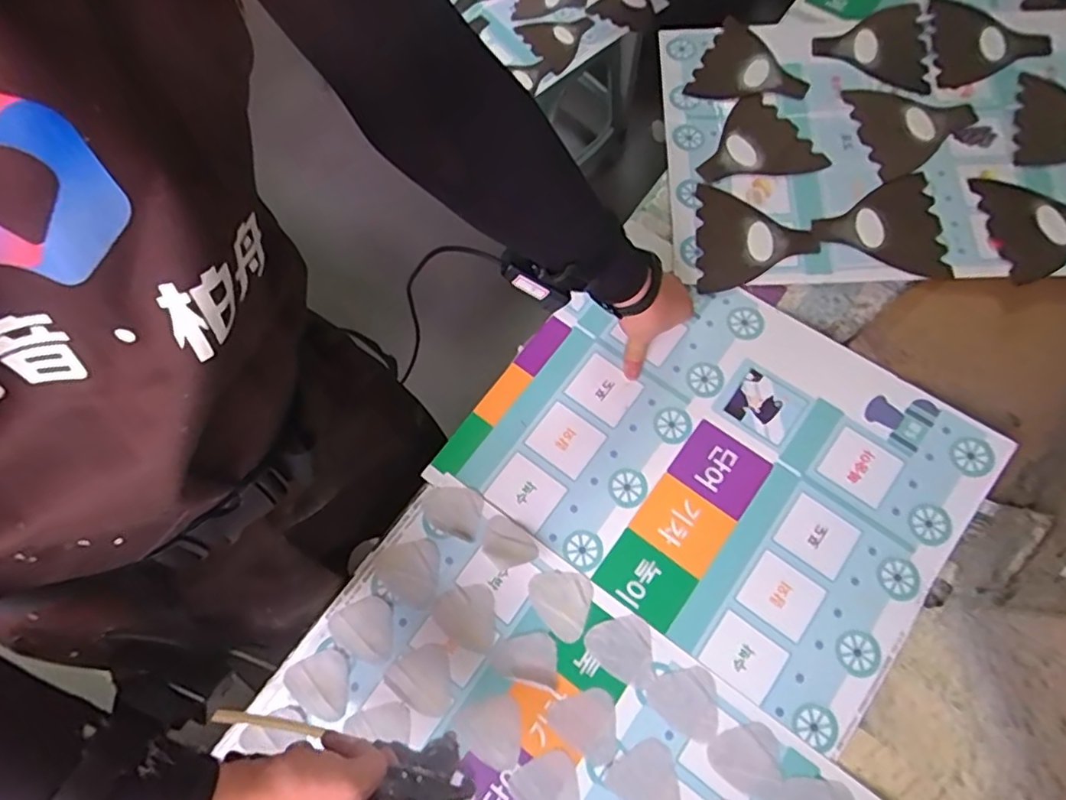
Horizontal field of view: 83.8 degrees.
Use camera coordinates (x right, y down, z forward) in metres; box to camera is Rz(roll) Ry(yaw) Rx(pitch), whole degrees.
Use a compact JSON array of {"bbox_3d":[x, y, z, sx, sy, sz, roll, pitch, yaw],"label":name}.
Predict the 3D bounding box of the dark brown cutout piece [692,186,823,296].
[{"bbox_3d":[0.251,-0.181,0.676,0.128,0.010,0.137,5,69,3],"label":"dark brown cutout piece"}]

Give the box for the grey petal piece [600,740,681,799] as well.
[{"bbox_3d":[0.100,0.328,0.509,0.061,0.004,0.057,43,78,14],"label":"grey petal piece"}]

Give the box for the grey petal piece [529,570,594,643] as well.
[{"bbox_3d":[0.024,0.192,0.558,0.058,0.004,0.058,9,72,5],"label":"grey petal piece"}]

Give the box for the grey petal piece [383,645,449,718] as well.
[{"bbox_3d":[-0.100,0.255,0.547,0.063,0.004,0.053,33,76,12],"label":"grey petal piece"}]

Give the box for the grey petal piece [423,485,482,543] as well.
[{"bbox_3d":[-0.081,0.111,0.594,0.058,0.004,0.051,9,72,5],"label":"grey petal piece"}]

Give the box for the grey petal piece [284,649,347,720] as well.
[{"bbox_3d":[-0.197,0.263,0.543,0.053,0.007,0.056,-15,72,-3],"label":"grey petal piece"}]

